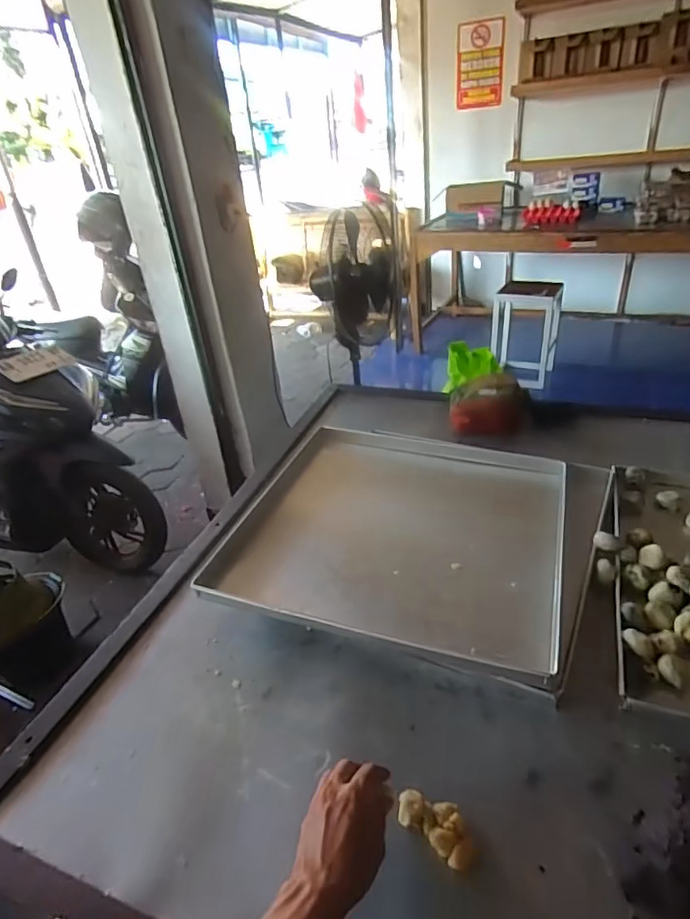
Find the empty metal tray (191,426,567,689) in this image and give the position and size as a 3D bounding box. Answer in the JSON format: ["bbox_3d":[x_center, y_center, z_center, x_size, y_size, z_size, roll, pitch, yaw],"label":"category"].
[{"bbox_3d":[0.109,0.106,0.909,0.558,0.037,0.520,7,36,20],"label":"empty metal tray"}]

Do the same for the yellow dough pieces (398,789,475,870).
[{"bbox_3d":[0.093,0.368,0.536,0.082,0.016,0.045,21,41,36],"label":"yellow dough pieces"}]

